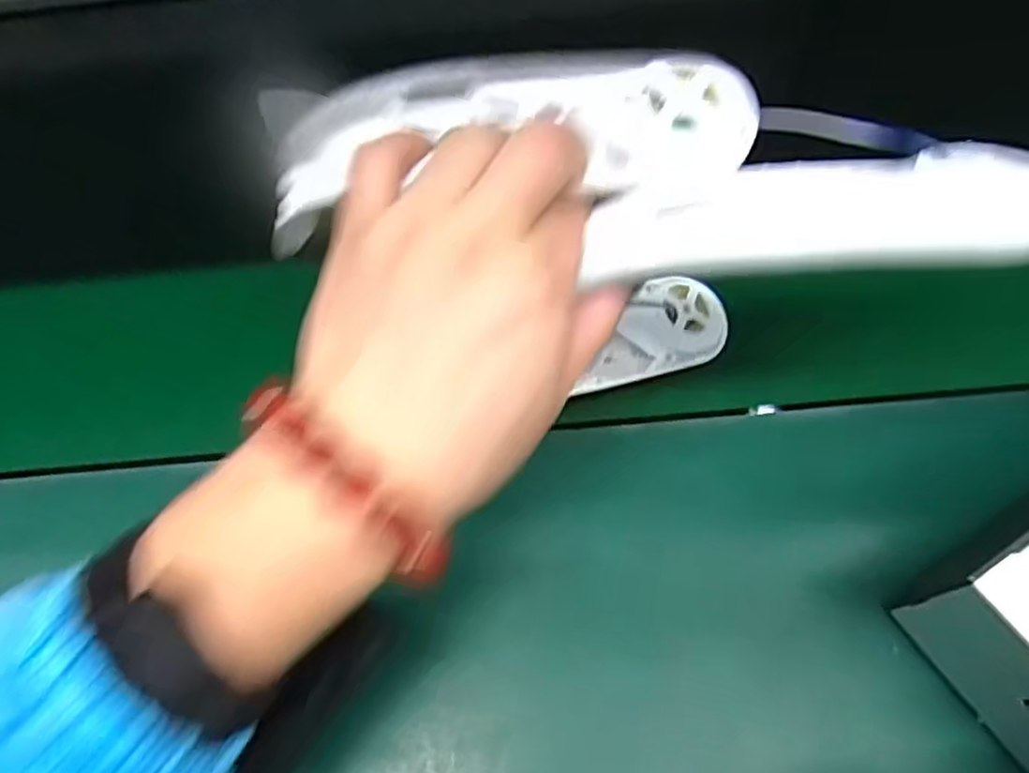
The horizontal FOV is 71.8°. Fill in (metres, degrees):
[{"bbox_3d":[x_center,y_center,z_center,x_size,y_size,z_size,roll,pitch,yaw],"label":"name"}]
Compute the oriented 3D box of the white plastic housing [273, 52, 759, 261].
[{"bbox_3d":[-0.009,-0.093,0.273,0.190,0.037,0.052,-1,63,13],"label":"white plastic housing"}]

